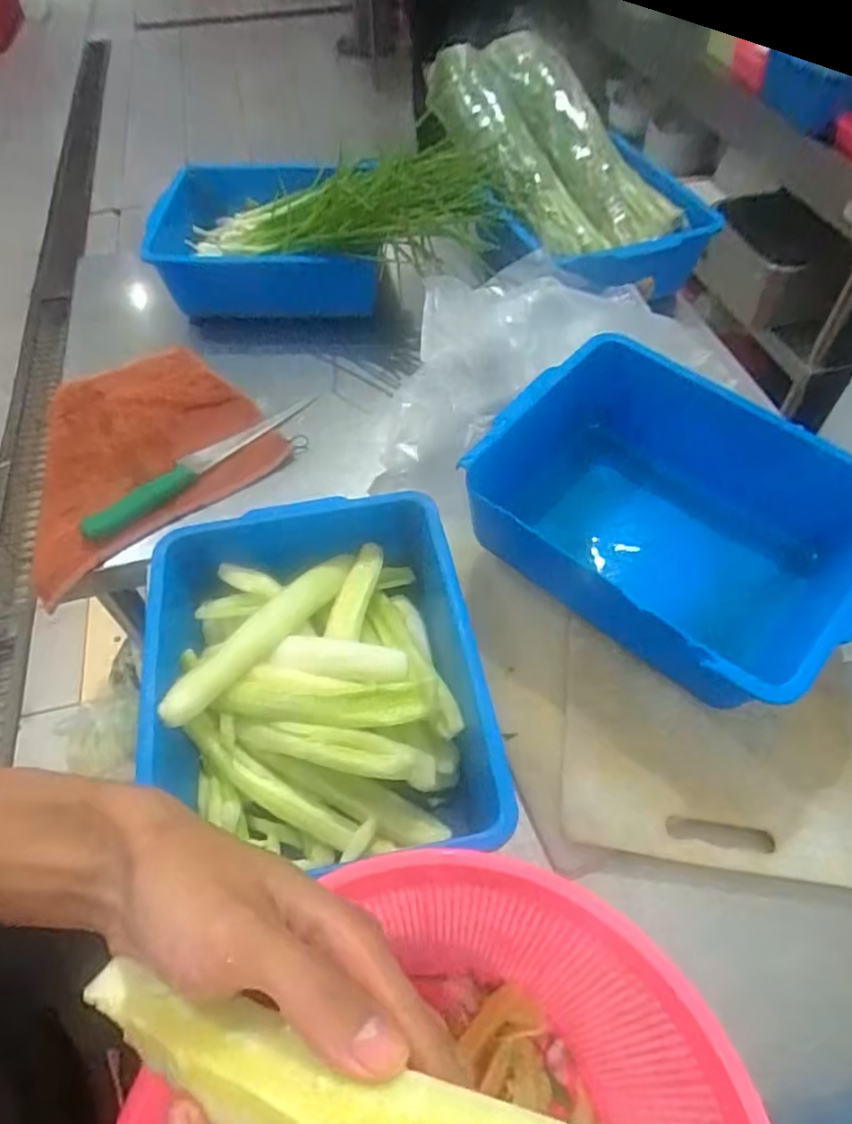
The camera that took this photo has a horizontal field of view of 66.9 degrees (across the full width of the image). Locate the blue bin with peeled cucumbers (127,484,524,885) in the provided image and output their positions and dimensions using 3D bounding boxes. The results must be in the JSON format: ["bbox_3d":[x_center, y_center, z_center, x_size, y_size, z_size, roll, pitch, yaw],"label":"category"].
[{"bbox_3d":[-0.083,0.083,0.505,0.257,0.083,0.266,-8,55,-4],"label":"blue bin with peeled cucumbers"}]

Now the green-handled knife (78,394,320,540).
[{"bbox_3d":[-0.237,-0.112,0.686,0.033,0.024,0.278,38,64,25],"label":"green-handled knife"}]

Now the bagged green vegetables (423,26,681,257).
[{"bbox_3d":[0.145,-0.545,0.859,0.196,0.098,0.406,-22,71,-14],"label":"bagged green vegetables"}]

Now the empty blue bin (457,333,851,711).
[{"bbox_3d":[0.210,-0.041,0.549,0.297,0.137,0.238,36,63,24],"label":"empty blue bin"}]

